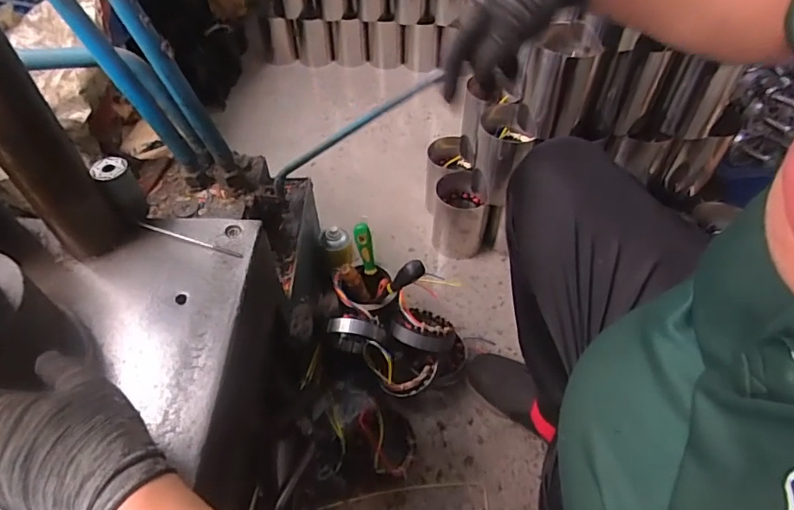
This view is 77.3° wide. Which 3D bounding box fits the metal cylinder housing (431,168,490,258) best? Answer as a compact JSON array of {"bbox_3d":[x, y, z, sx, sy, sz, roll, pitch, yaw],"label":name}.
[{"bbox_3d":[0.142,-0.095,1.136,0.116,0.150,0.139,6,51,6],"label":"metal cylinder housing"}]

